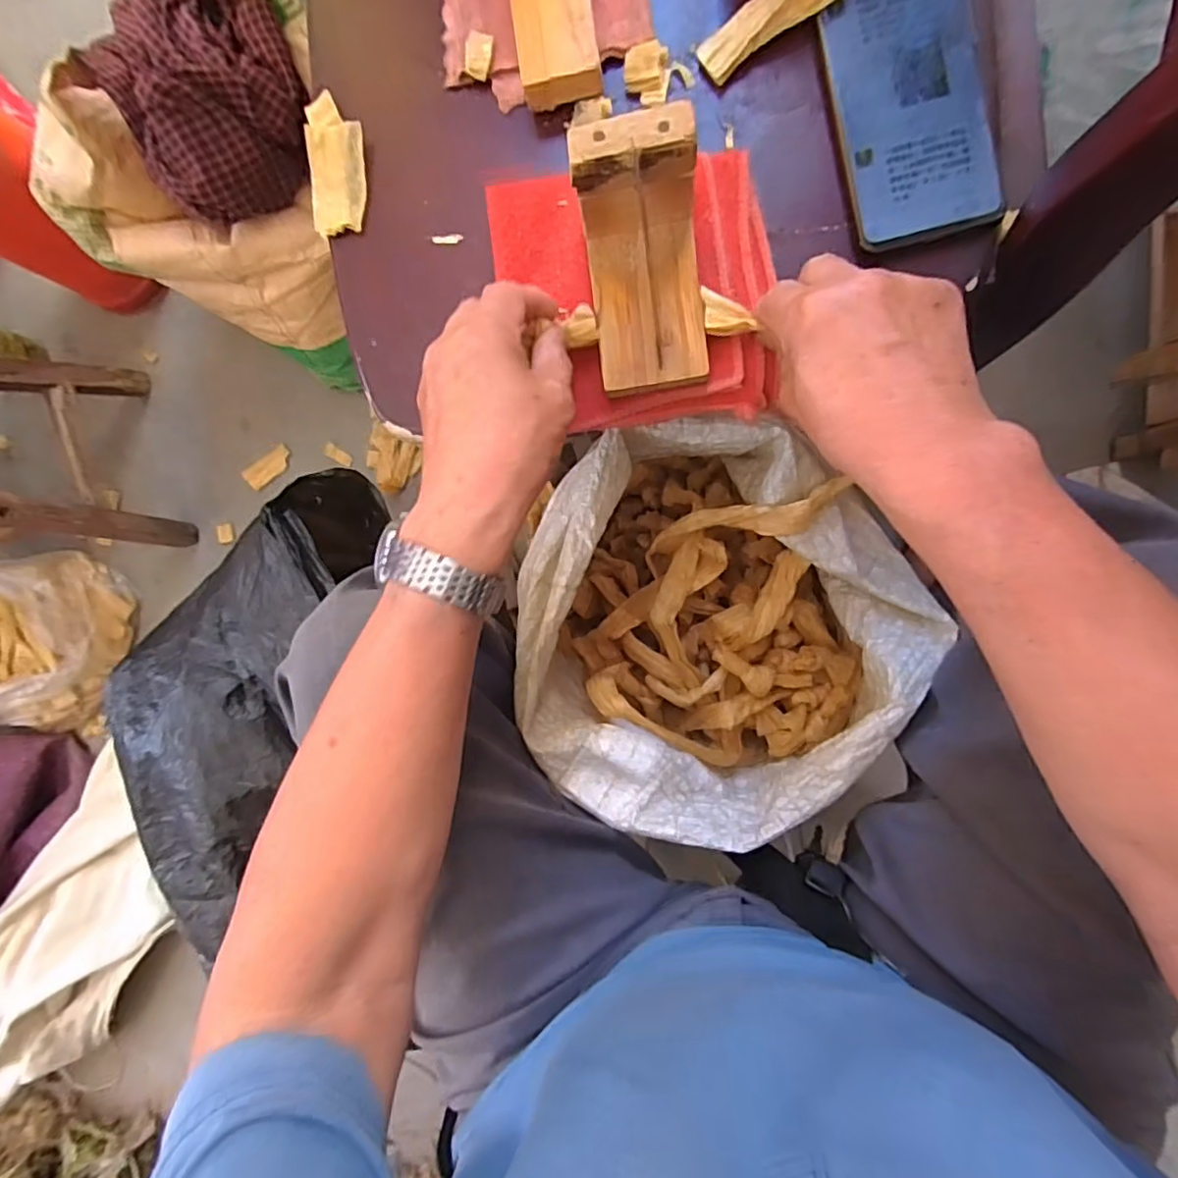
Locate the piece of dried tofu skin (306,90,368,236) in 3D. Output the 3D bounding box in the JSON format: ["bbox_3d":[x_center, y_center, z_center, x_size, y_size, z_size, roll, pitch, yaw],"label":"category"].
[{"bbox_3d":[-0.157,-0.265,0.384,0.034,0.007,0.085,-6,91,9],"label":"piece of dried tofu skin"}]

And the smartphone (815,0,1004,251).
[{"bbox_3d":[0.173,-0.270,0.335,0.074,0.008,0.156,-10,91,9],"label":"smartphone"}]

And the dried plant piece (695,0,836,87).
[{"bbox_3d":[0.105,-0.321,0.339,0.088,0.017,0.026,-27,88,9],"label":"dried plant piece"}]

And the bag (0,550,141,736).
[{"bbox_3d":[-0.817,0.075,0.884,0.278,0.106,0.265,15,95,8],"label":"bag"}]

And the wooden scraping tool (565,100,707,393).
[{"bbox_3d":[0.028,-0.167,0.318,0.064,0.067,0.110,-7,91,9],"label":"wooden scraping tool"}]

